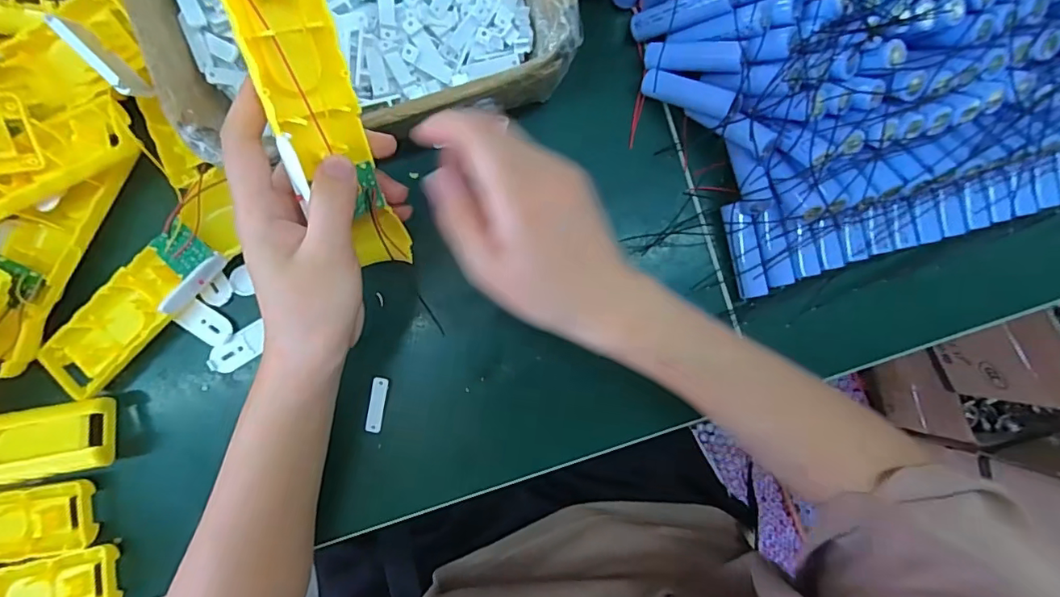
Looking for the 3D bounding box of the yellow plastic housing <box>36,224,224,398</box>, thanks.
[{"bbox_3d":[-0.252,0.007,0.319,0.127,0.022,0.043,-43,90,-4],"label":"yellow plastic housing"}]

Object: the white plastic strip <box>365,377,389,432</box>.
[{"bbox_3d":[-0.102,0.071,0.339,0.010,0.004,0.037,9,96,-20],"label":"white plastic strip"}]

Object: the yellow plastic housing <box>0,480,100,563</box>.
[{"bbox_3d":[-0.330,0.141,0.311,0.109,0.021,0.041,-7,87,-3],"label":"yellow plastic housing"}]

